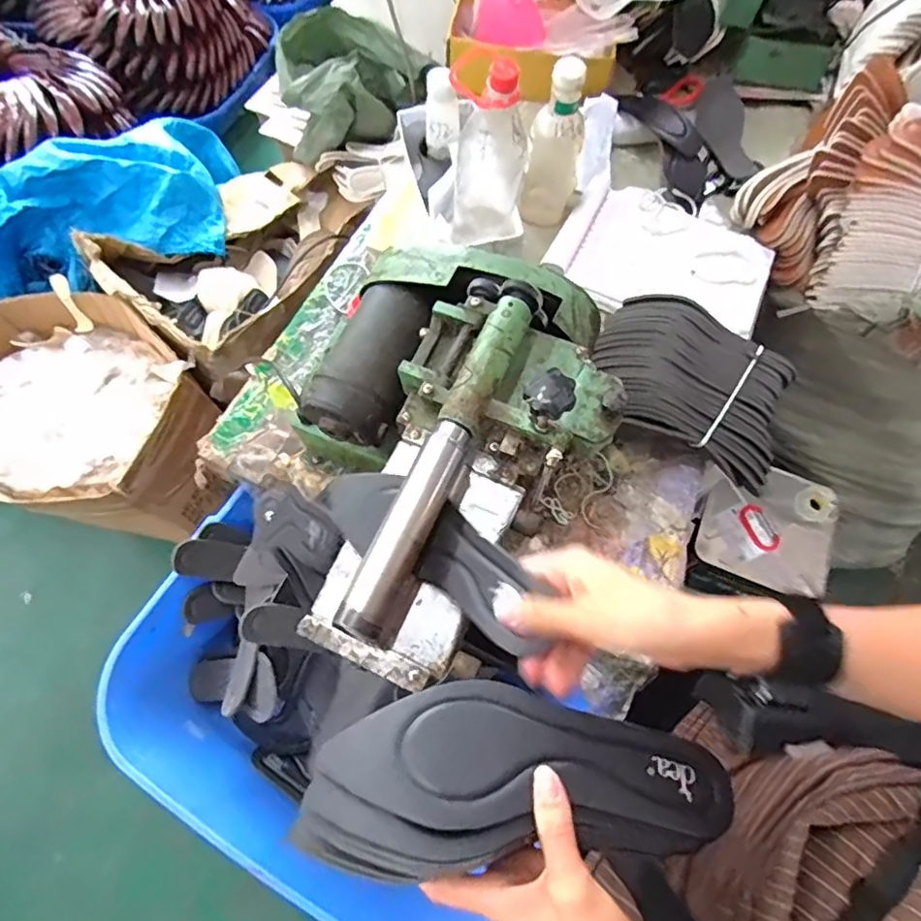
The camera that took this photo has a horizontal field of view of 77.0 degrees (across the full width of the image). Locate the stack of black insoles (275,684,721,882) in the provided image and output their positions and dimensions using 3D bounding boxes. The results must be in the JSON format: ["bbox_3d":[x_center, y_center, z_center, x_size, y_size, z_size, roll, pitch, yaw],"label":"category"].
[{"bbox_3d":[0.036,0.181,0.335,0.240,0.024,0.090,4,67,-8],"label":"stack of black insoles"}]

